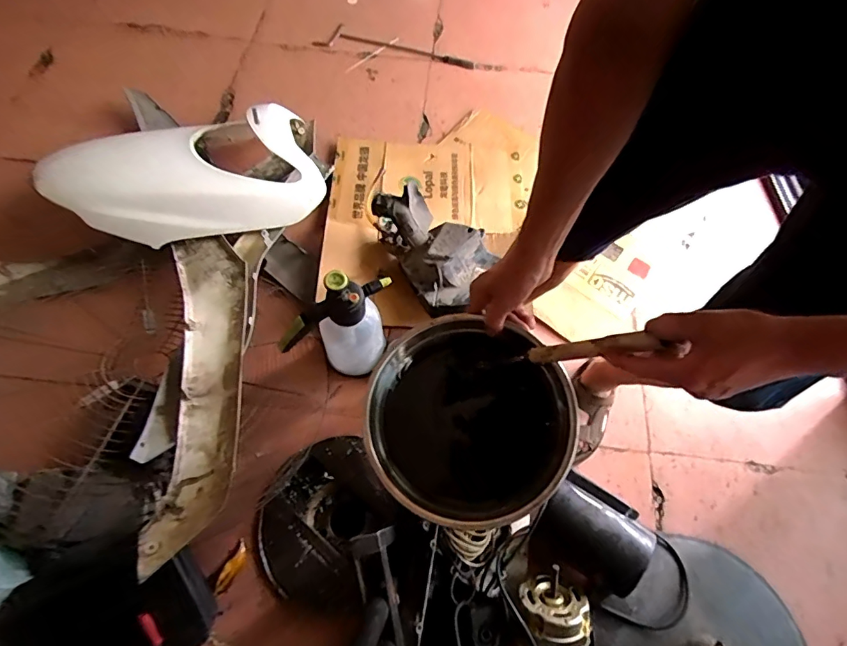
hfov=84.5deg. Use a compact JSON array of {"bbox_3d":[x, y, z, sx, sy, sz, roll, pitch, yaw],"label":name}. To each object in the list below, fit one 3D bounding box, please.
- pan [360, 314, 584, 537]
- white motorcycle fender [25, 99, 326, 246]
[{"bbox_3d":[0.052,0.122,0.589,0.242,0.111,0.245,2,64,-3],"label":"pan"},{"bbox_3d":[-0.526,-0.347,1.054,0.542,0.138,0.295,-15,66,-11],"label":"white motorcycle fender"}]

